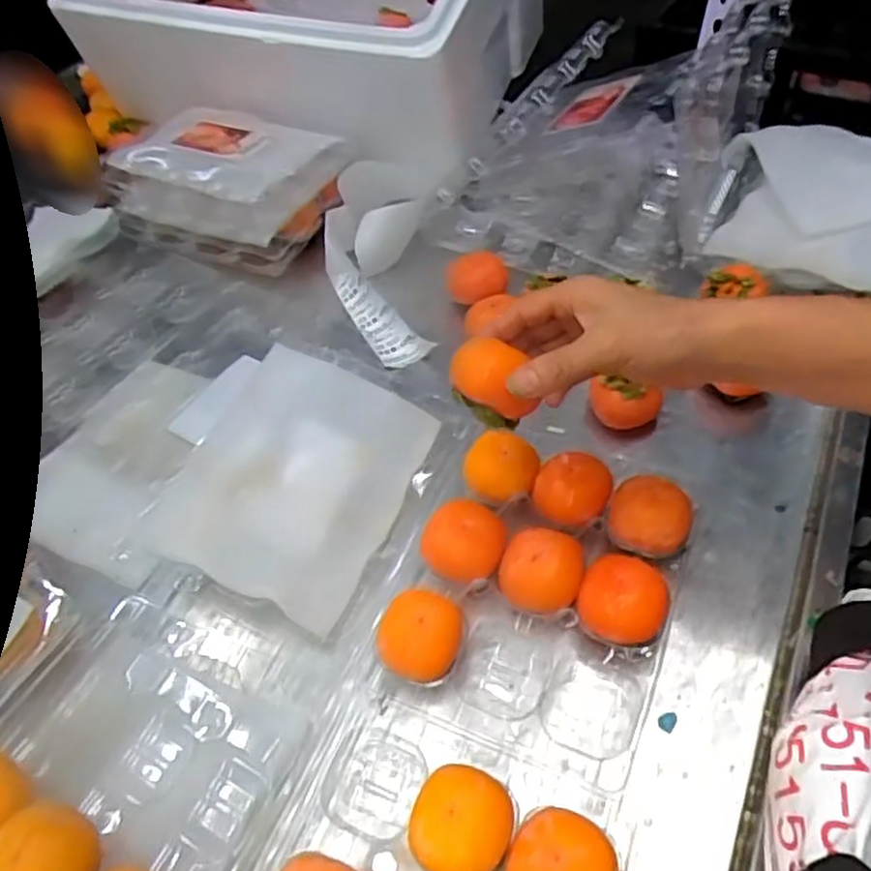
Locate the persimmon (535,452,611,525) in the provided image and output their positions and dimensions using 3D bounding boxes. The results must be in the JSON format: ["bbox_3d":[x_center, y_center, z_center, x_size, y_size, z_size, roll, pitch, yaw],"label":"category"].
[{"bbox_3d":[0.095,0.043,0.491,0.049,0.048,0.045,-4,52,4],"label":"persimmon"}]

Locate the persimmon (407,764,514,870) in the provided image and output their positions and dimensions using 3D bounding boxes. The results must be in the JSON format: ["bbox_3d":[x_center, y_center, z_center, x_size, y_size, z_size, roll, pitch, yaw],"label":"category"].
[{"bbox_3d":[0.013,0.209,0.373,0.050,0.042,0.052,-4,52,4],"label":"persimmon"}]

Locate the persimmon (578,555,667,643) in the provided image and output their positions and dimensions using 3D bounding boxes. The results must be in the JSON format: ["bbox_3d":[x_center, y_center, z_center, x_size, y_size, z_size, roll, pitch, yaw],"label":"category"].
[{"bbox_3d":[0.117,0.107,0.441,0.051,0.042,0.055,-4,52,4],"label":"persimmon"}]

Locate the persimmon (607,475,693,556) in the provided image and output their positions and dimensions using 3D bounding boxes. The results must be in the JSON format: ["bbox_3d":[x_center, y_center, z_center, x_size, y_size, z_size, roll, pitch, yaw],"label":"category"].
[{"bbox_3d":[0.146,0.059,0.480,0.054,0.047,0.053,10,54,14],"label":"persimmon"}]

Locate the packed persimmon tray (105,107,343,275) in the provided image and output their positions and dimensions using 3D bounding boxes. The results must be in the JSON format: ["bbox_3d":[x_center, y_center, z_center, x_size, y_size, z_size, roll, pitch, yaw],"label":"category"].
[{"bbox_3d":[-0.207,-0.253,0.703,0.200,0.089,0.149,14,55,17],"label":"packed persimmon tray"}]

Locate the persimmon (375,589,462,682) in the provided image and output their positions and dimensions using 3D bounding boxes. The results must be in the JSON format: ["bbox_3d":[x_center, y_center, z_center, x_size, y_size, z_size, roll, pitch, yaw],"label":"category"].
[{"bbox_3d":[-0.009,0.129,0.436,0.048,0.043,0.051,-4,52,4],"label":"persimmon"}]

